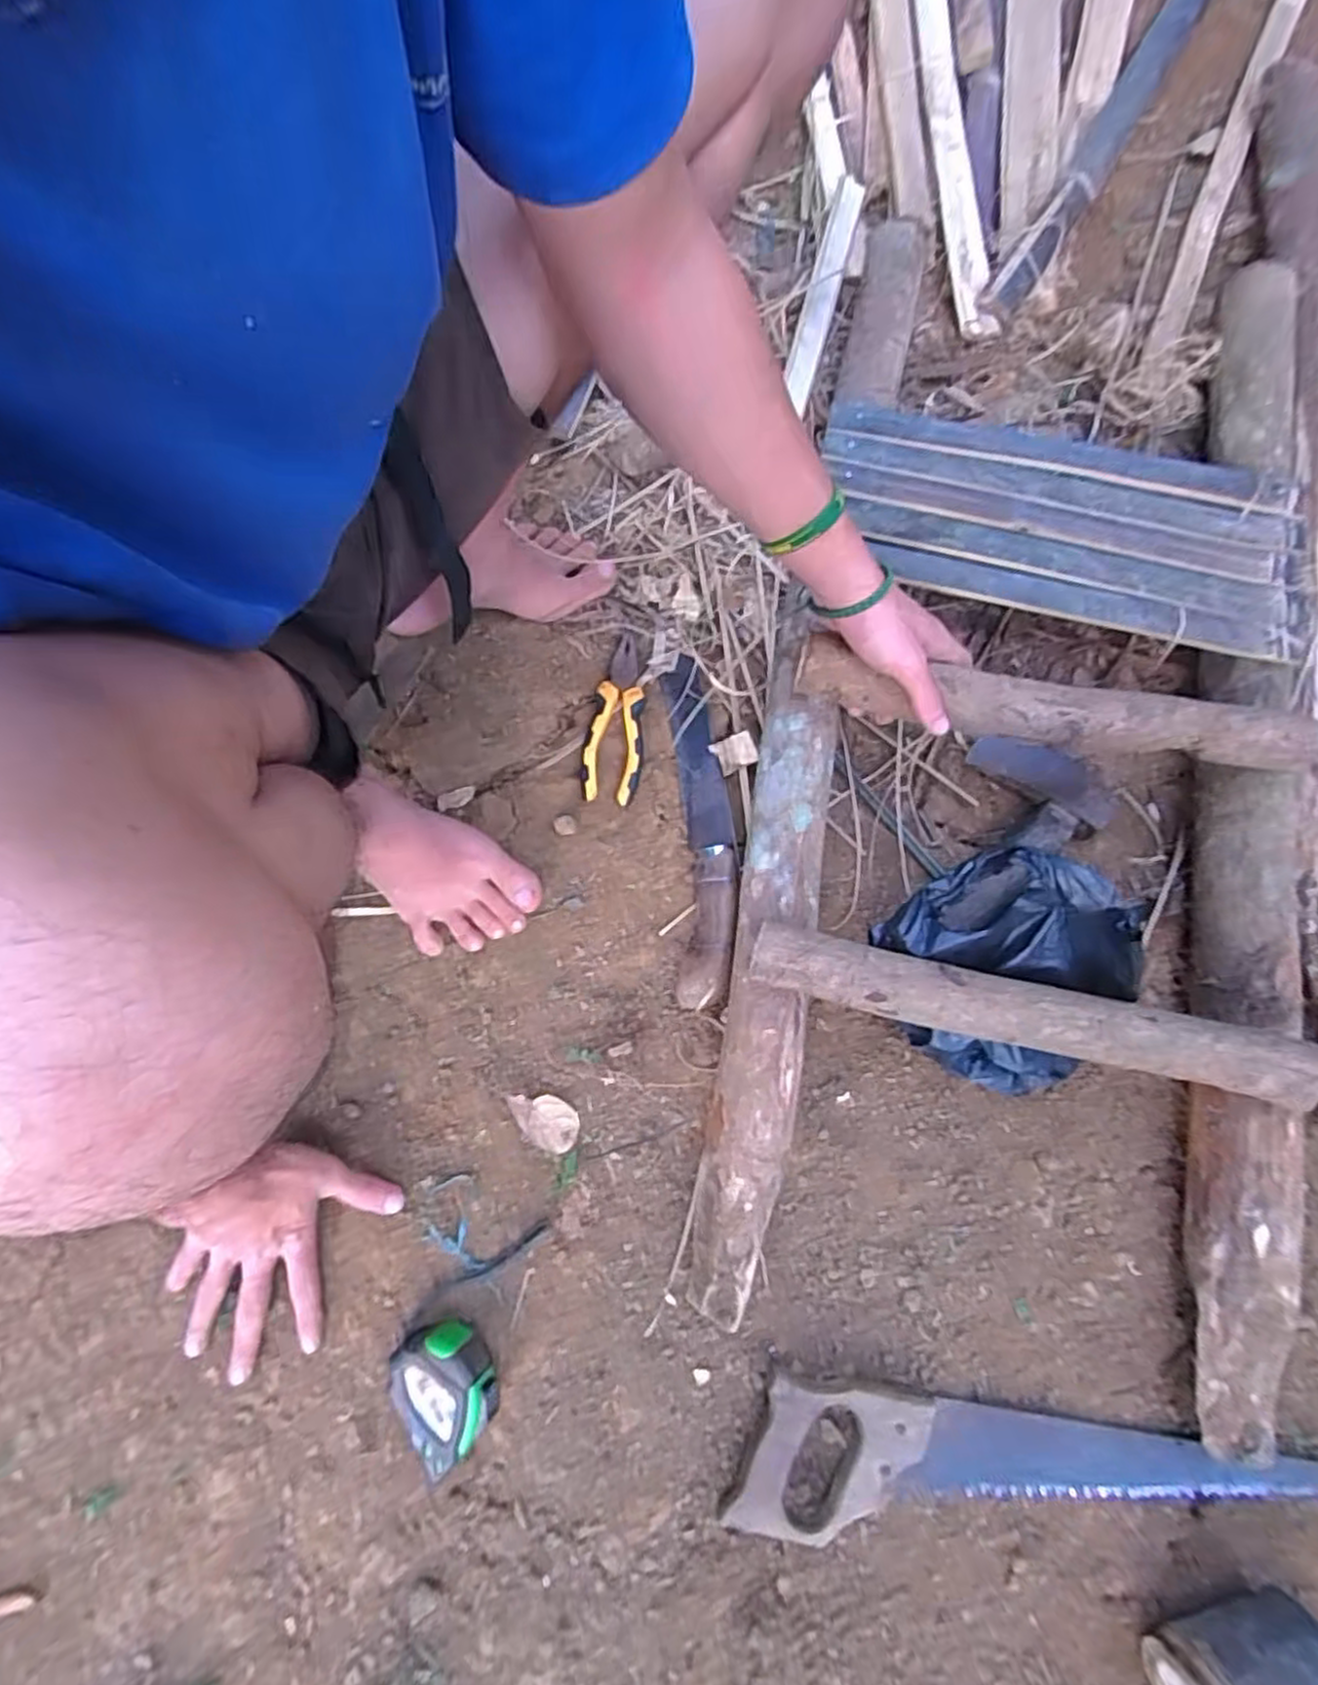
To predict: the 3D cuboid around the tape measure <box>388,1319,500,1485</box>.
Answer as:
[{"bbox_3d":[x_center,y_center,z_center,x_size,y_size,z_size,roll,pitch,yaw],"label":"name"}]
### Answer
[{"bbox_3d":[-0.145,0.372,0.516,0.063,0.042,0.082,-31,79,-8],"label":"tape measure"}]

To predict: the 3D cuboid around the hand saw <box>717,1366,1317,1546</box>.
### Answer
[{"bbox_3d":[0.251,0.431,0.500,0.404,0.020,0.092,7,76,1],"label":"hand saw"}]

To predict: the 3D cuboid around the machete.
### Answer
[{"bbox_3d":[0.035,-0.016,0.626,0.049,0.034,0.293,-2,76,-2],"label":"machete"}]

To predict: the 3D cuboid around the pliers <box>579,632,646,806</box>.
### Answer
[{"bbox_3d":[-0.034,-0.107,0.655,0.050,0.018,0.149,11,76,1],"label":"pliers"}]

